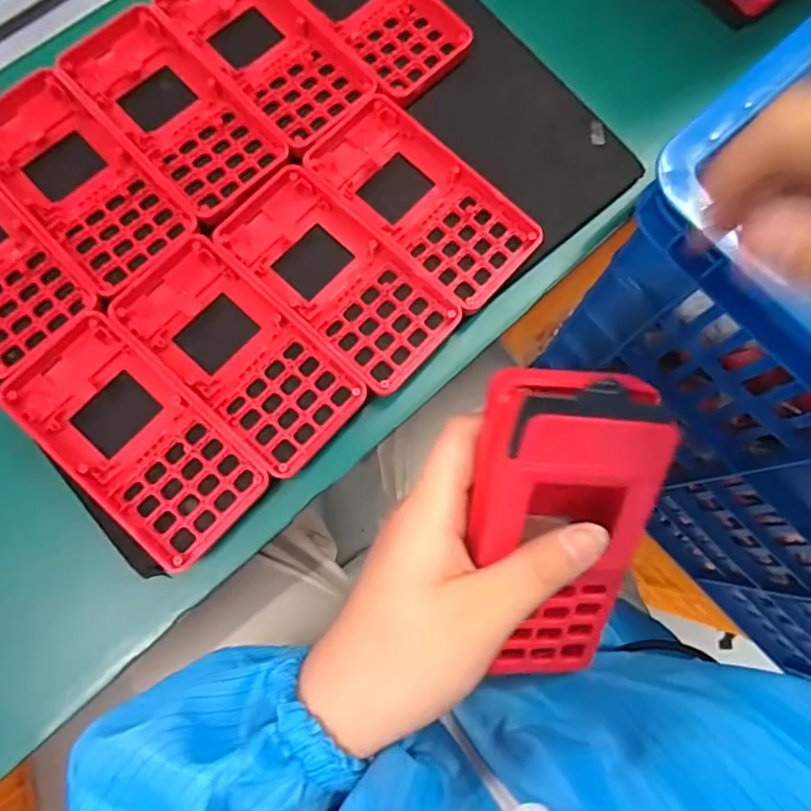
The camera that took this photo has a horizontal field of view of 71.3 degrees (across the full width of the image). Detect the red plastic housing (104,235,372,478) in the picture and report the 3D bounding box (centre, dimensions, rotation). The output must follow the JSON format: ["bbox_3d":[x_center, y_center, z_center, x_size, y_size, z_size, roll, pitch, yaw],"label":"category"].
[{"bbox_3d":[-0.085,-0.027,0.282,0.124,0.011,0.060,43,79,7],"label":"red plastic housing"}]

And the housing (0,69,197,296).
[{"bbox_3d":[-0.174,-0.122,0.297,0.061,0.016,0.132,-42,83,-10],"label":"housing"}]

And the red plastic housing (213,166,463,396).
[{"bbox_3d":[-0.035,-0.068,0.294,0.123,0.014,0.061,43,79,7],"label":"red plastic housing"}]

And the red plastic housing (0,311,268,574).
[{"bbox_3d":[-0.131,0.014,0.272,0.126,0.017,0.061,43,79,7],"label":"red plastic housing"}]

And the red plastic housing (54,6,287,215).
[{"bbox_3d":[-0.128,-0.163,0.307,0.062,0.014,0.131,-43,83,-10],"label":"red plastic housing"}]

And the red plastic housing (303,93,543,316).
[{"bbox_3d":[0.009,-0.111,0.305,0.124,0.014,0.062,43,79,7],"label":"red plastic housing"}]

